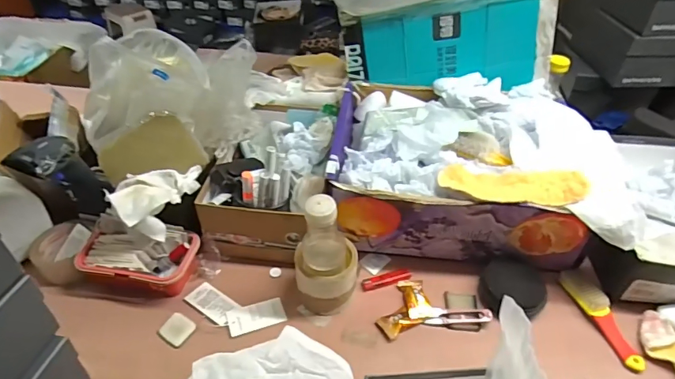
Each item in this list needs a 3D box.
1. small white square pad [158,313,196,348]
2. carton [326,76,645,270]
[{"bbox_3d":[-0.223,0.194,0.627,0.041,0.008,0.040,25,47,25],"label":"small white square pad"},{"bbox_3d":[0.214,-0.042,0.764,0.436,0.183,0.325,9,42,10],"label":"carton"}]

